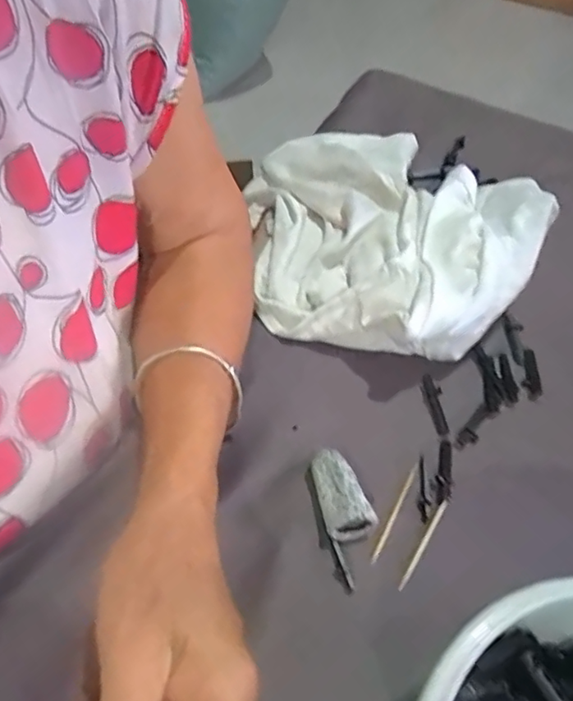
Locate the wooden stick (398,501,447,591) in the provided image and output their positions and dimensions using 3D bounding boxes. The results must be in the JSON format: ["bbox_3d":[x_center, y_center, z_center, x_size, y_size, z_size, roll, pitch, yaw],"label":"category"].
[{"bbox_3d":[0.071,0.100,0.287,0.005,0.004,0.053,28,58,18],"label":"wooden stick"}]

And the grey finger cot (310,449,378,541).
[{"bbox_3d":[0.027,0.074,0.291,0.022,0.017,0.046,-17,56,-13],"label":"grey finger cot"}]

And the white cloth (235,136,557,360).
[{"bbox_3d":[0.062,-0.092,0.394,0.216,0.055,0.212,35,60,22],"label":"white cloth"}]

